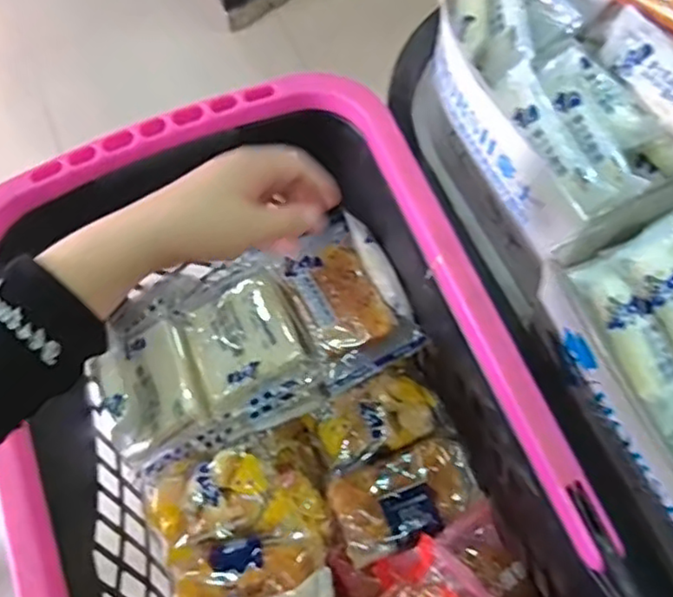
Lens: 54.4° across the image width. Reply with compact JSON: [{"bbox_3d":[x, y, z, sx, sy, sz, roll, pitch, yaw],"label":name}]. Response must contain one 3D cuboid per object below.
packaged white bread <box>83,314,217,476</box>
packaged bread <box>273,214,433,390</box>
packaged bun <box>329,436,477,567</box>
[{"bbox_3d":[-0.183,0.093,0.630,0.101,0.041,0.130,-24,69,-7],"label":"packaged white bread"},{"bbox_3d":[0.008,-0.005,0.628,0.100,0.037,0.159,-24,69,-7],"label":"packaged bread"},{"bbox_3d":[0.064,0.182,0.604,0.131,0.034,0.079,-24,69,-7],"label":"packaged bun"}]

